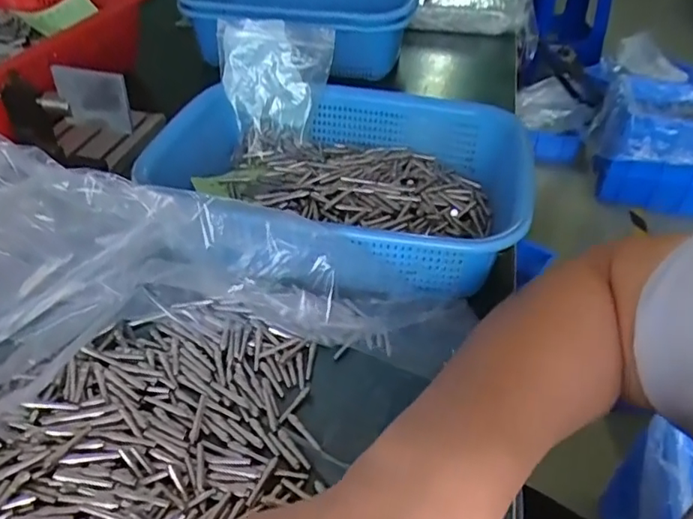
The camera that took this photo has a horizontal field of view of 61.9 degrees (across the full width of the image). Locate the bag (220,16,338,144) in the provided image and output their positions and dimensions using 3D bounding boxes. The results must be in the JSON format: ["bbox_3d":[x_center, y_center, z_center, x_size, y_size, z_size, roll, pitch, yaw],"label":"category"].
[{"bbox_3d":[-0.066,-0.158,0.534,0.098,0.110,0.043,4,41,-1],"label":"bag"}]

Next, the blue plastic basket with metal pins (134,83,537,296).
[{"bbox_3d":[-0.011,-0.069,0.476,0.311,0.070,0.213,12,42,8],"label":"blue plastic basket with metal pins"}]

